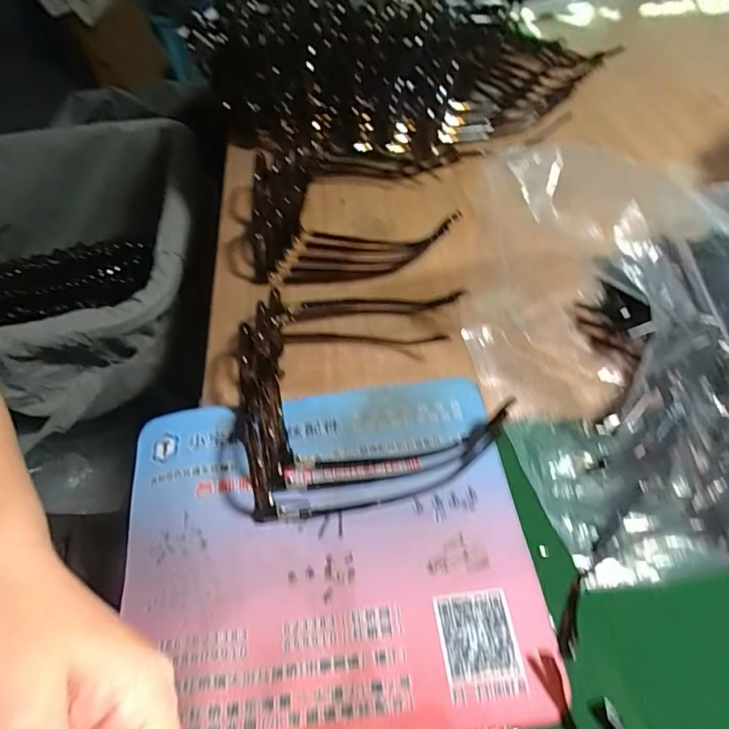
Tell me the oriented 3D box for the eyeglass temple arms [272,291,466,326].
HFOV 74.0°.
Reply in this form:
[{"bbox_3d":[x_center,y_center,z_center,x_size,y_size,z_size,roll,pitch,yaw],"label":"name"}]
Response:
[{"bbox_3d":[0.001,-0.049,0.380,0.143,0.021,0.022,-4,53,0],"label":"eyeglass temple arms"}]

